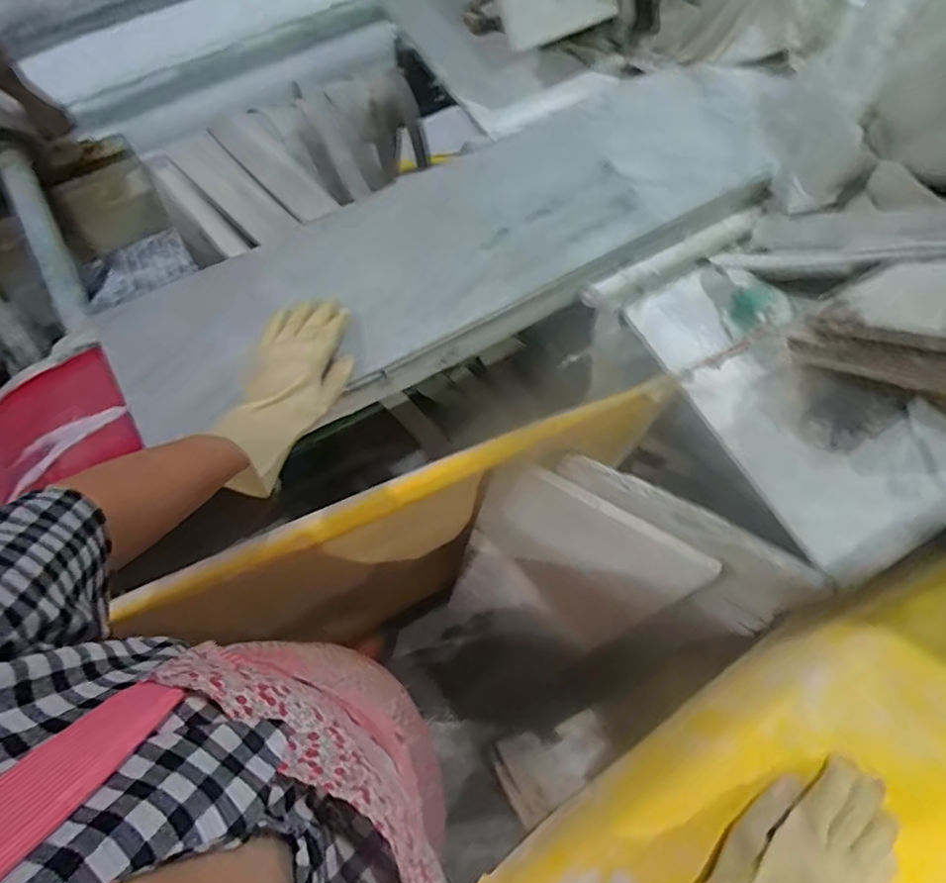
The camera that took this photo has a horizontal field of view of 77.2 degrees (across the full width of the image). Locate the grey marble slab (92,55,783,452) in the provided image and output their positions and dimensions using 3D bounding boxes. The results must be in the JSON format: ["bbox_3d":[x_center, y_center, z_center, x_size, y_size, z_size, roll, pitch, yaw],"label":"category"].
[{"bbox_3d":[0.009,-0.244,0.692,0.824,0.043,0.229,-27,74,-11],"label":"grey marble slab"}]

